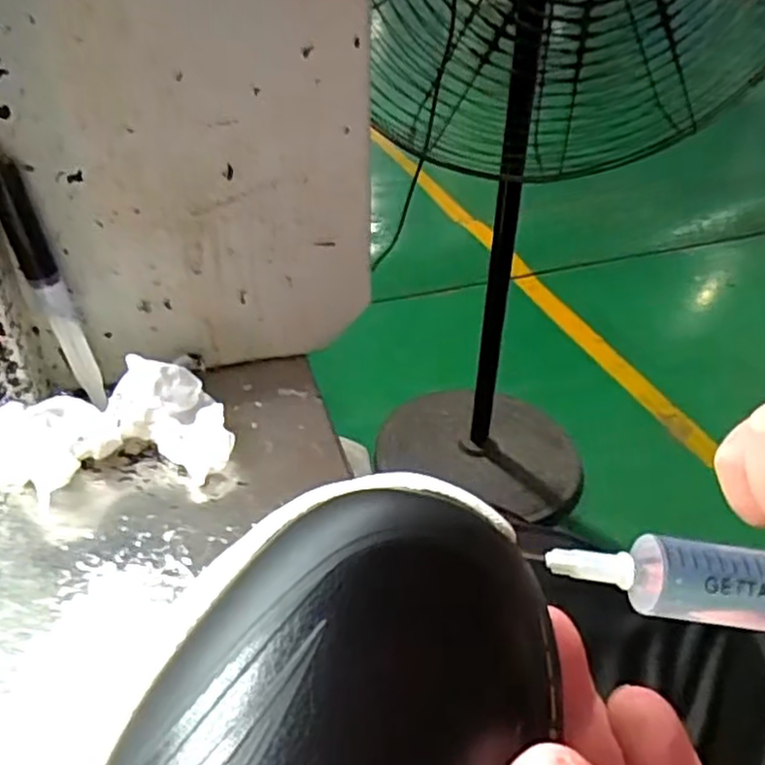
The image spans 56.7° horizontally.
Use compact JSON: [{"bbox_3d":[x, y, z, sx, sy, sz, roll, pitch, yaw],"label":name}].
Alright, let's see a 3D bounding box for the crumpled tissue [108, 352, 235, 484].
[{"bbox_3d":[-0.108,0.015,0.377,0.069,0.039,0.052,21,41,26],"label":"crumpled tissue"}]

